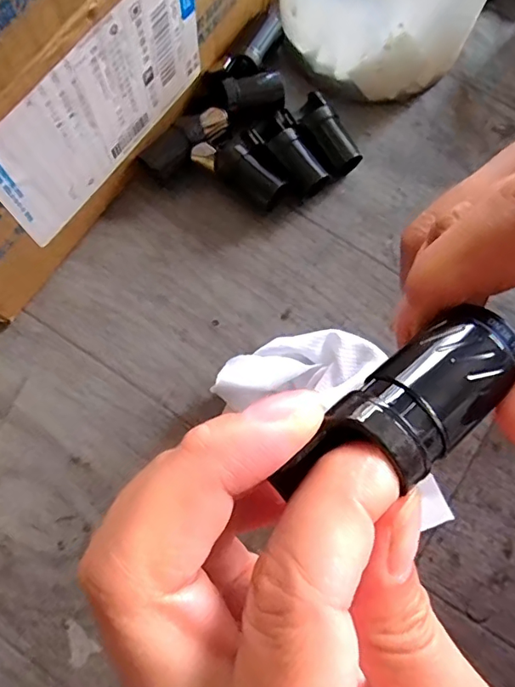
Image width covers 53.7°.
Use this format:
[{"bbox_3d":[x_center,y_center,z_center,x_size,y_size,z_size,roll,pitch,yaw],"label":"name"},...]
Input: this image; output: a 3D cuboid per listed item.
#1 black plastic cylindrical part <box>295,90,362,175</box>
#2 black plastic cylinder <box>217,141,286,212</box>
[{"bbox_3d":[0.037,-0.114,0.280,0.018,0.020,0.050,-29,80,-7],"label":"black plastic cylindrical part"},{"bbox_3d":[-0.005,-0.093,0.277,0.043,0.020,0.024,39,80,7],"label":"black plastic cylinder"}]

